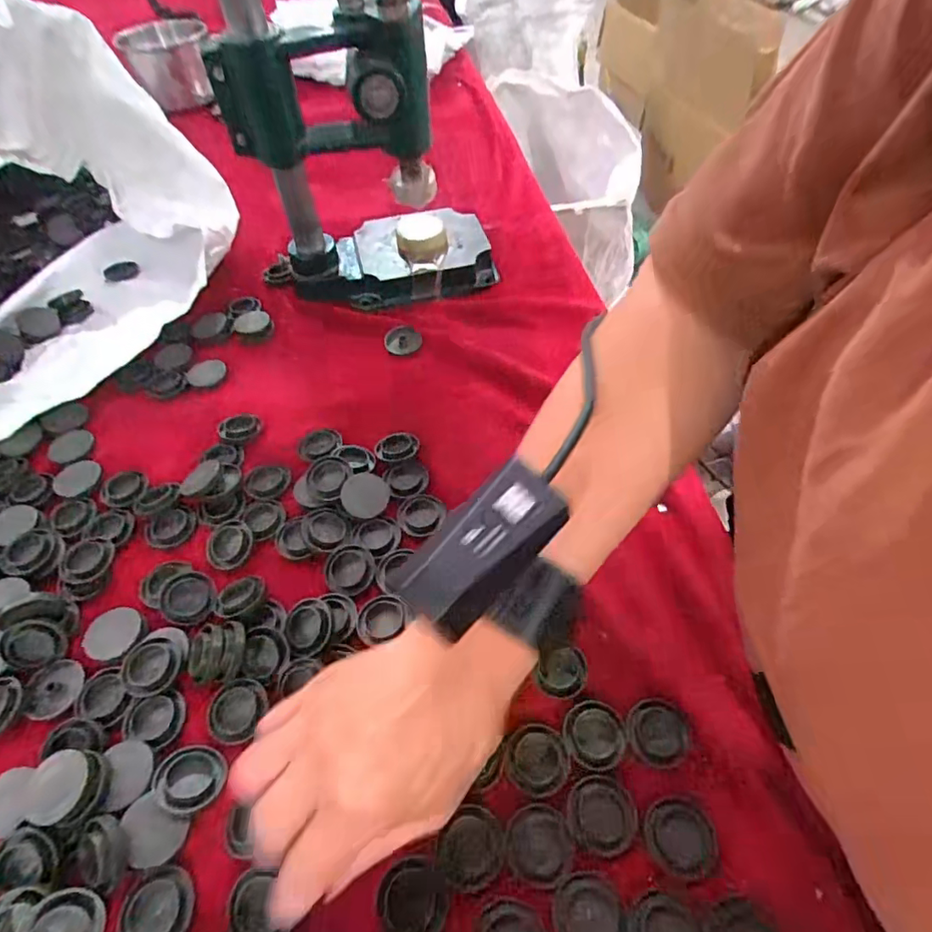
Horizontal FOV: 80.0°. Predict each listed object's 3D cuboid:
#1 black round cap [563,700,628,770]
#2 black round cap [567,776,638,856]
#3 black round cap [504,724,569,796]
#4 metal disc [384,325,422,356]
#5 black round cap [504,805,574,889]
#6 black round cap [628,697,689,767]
[{"bbox_3d":[0.068,0.142,0.295,0.032,0.004,0.032,-1,52,1],"label":"black round cap"},{"bbox_3d":[0.067,0.172,0.274,0.033,0.004,0.033,-1,52,1],"label":"black round cap"},{"bbox_3d":[0.036,0.152,0.288,0.032,0.004,0.031,-1,52,1],"label":"black round cap"},{"bbox_3d":[-0.057,-0.114,0.502,0.034,0.005,0.027,-5,81,8],"label":"metal disc"},{"bbox_3d":[0.035,0.182,0.268,0.031,0.004,0.031,-1,52,1],"label":"black round cap"},{"bbox_3d":[0.101,0.141,0.294,0.030,0.004,0.032,-1,52,1],"label":"black round cap"}]

